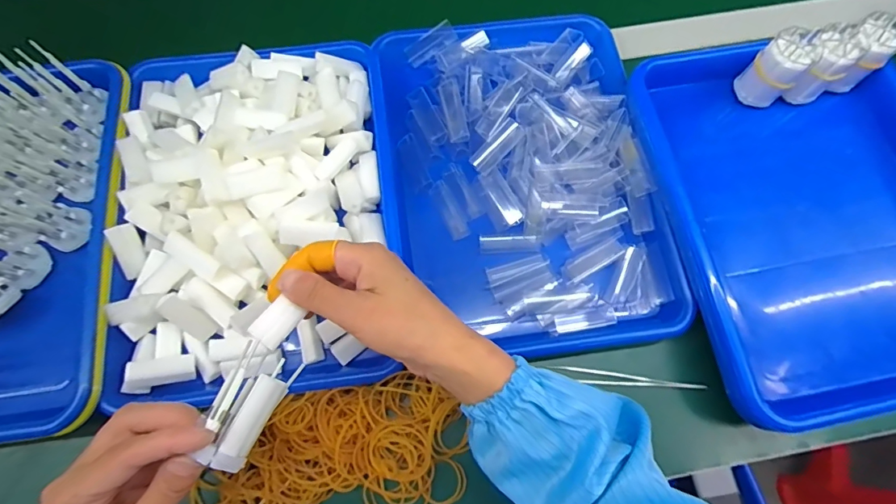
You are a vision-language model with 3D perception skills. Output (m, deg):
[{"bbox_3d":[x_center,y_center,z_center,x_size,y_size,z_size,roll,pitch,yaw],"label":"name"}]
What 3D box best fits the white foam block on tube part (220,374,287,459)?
[{"bbox_3d":[-0.114,0.097,0.264,0.014,0.016,0.046,24,73,8],"label":"white foam block on tube part"}]

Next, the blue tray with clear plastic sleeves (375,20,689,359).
[{"bbox_3d":[0.068,-0.075,0.412,0.231,0.031,0.320,-8,71,-3],"label":"blue tray with clear plastic sleeves"}]

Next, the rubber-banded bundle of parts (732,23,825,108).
[{"bbox_3d":[0.295,-0.164,0.405,0.040,0.060,0.033,43,76,13],"label":"rubber-banded bundle of parts"}]

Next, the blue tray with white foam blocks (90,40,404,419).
[{"bbox_3d":[-0.166,-0.044,0.387,0.229,0.056,0.319,-7,71,-2],"label":"blue tray with white foam blocks"}]

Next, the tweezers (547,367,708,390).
[{"bbox_3d":[0.150,0.107,0.375,0.121,0.008,0.011,7,71,2],"label":"tweezers"}]

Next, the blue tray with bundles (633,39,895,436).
[{"bbox_3d":[0.316,-0.030,0.404,0.259,0.067,0.336,-9,71,-3],"label":"blue tray with bundles"}]

